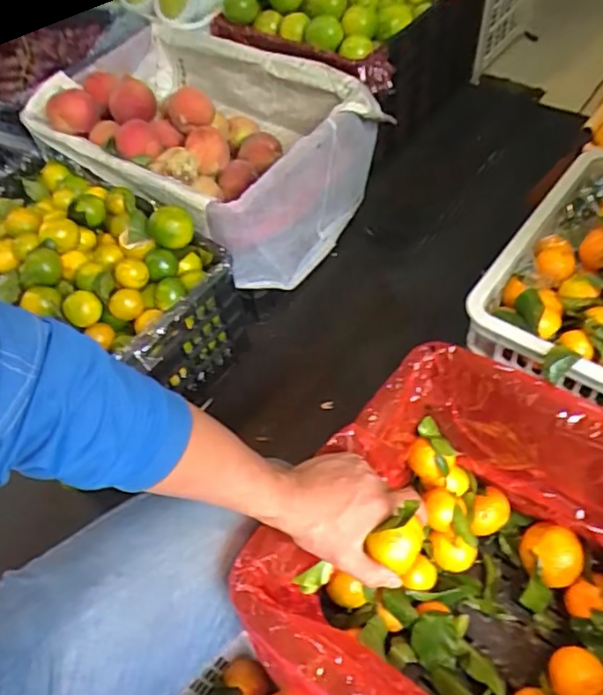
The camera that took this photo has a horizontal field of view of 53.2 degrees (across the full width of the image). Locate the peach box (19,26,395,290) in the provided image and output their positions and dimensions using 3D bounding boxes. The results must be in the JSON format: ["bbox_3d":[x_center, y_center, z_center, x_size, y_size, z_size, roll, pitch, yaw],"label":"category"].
[{"bbox_3d":[-0.158,-0.303,0.928,0.517,0.236,0.251,25,61,21],"label":"peach box"}]

